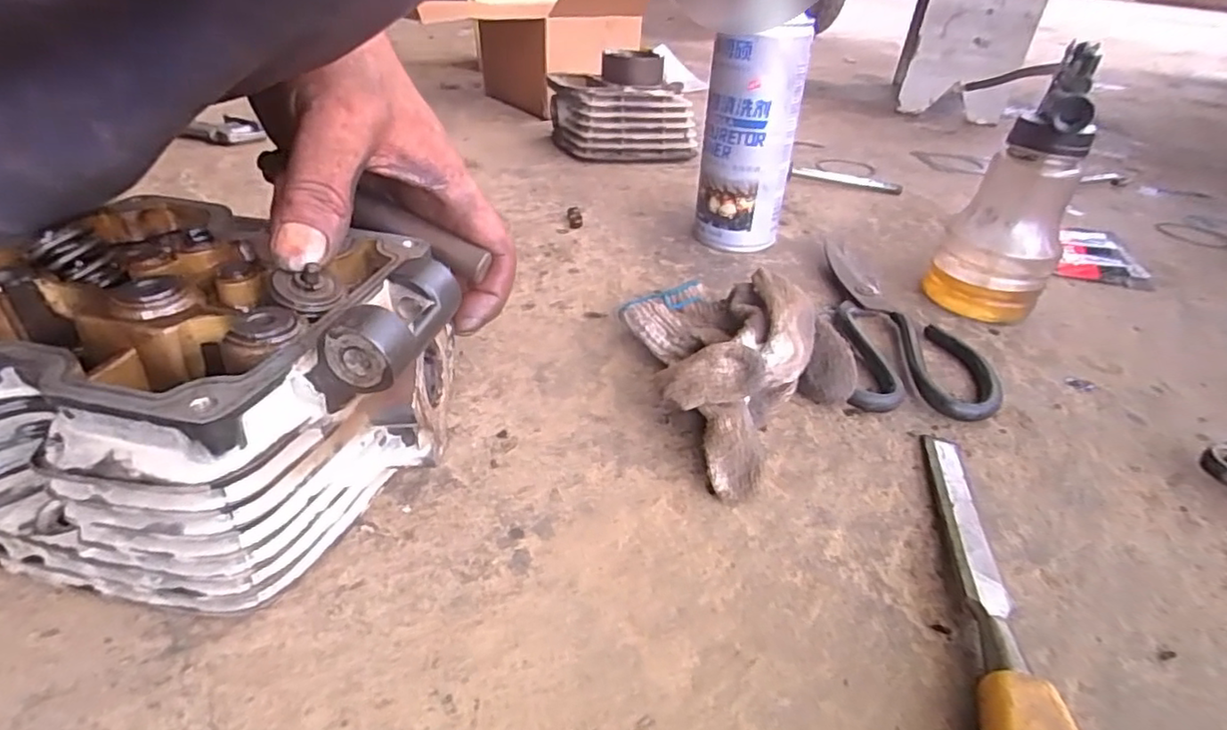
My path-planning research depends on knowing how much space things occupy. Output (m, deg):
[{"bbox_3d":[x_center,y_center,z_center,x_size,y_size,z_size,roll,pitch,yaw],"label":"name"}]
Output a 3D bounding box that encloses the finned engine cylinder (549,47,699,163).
[{"bbox_3d":[0.005,-0.282,0.670,0.136,0.090,0.132,-13,38,-23],"label":"finned engine cylinder"}]

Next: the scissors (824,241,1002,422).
[{"bbox_3d":[0.183,-0.029,0.390,0.082,0.017,0.187,9,35,7],"label":"scissors"}]

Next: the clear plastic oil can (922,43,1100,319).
[{"bbox_3d":[0.253,-0.110,0.393,0.063,0.155,0.064,-5,36,-12],"label":"clear plastic oil can"}]

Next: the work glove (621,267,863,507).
[{"bbox_3d":[0.048,-0.009,0.313,0.121,0.054,0.118,29,42,32],"label":"work glove"}]

